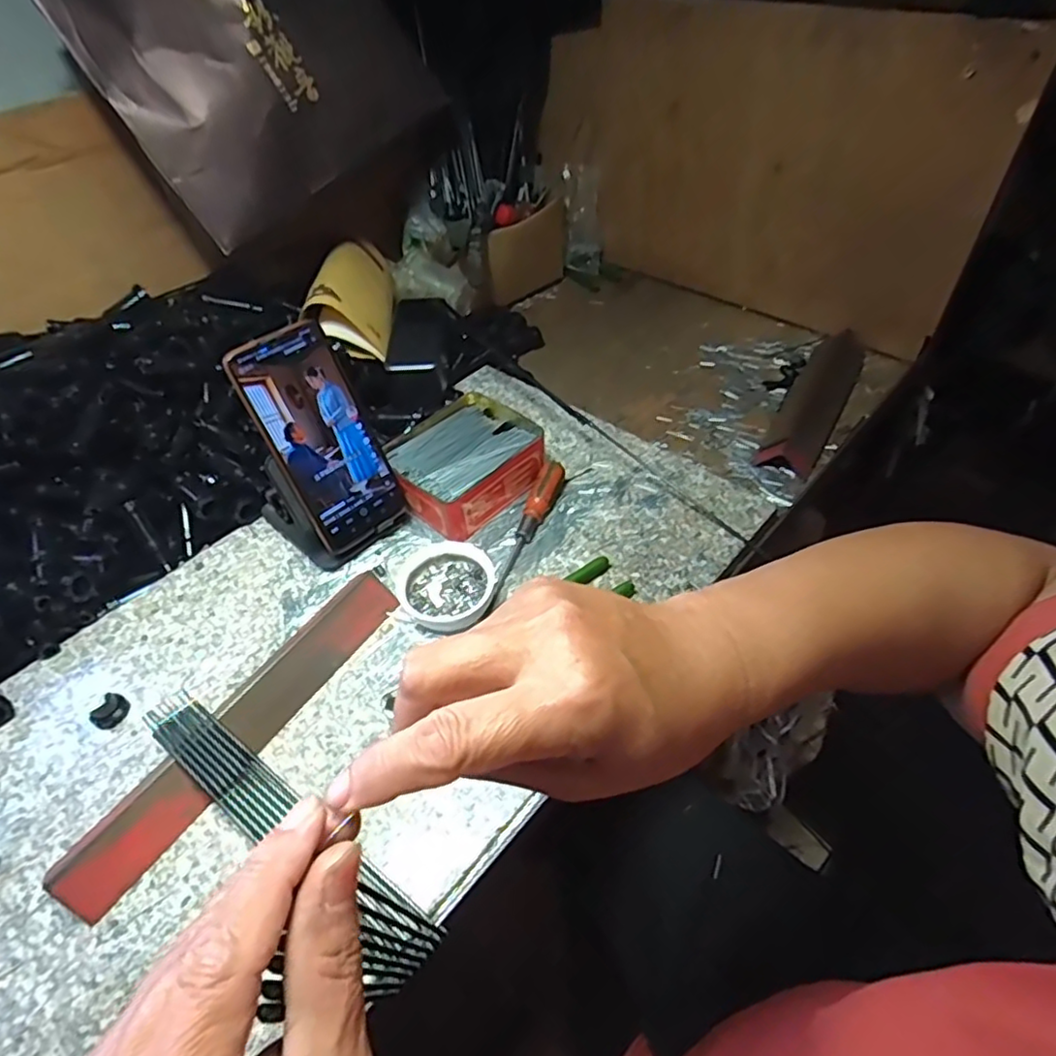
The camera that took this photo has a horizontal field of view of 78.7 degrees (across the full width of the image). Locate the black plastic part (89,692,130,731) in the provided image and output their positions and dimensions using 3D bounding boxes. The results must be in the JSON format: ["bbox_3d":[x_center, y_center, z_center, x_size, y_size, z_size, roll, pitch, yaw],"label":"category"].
[{"bbox_3d":[-0.289,0.127,0.446,0.013,0.017,0.022,8,49,12],"label":"black plastic part"}]

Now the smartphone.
[{"bbox_3d":[-0.156,-0.066,0.494,0.077,0.167,0.008,-38,29,-30],"label":"smartphone"}]

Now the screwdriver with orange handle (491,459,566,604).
[{"bbox_3d":[0.000,-0.001,0.527,0.020,0.024,0.143,13,47,15],"label":"screwdriver with orange handle"}]

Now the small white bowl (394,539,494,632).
[{"bbox_3d":[-0.063,0.043,0.493,0.067,0.022,0.075,-31,51,-25],"label":"small white bowl"}]

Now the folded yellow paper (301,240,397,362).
[{"bbox_3d":[-0.192,-0.249,0.696,0.050,0.086,0.209,-36,38,24],"label":"folded yellow paper"}]

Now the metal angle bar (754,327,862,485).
[{"bbox_3d":[0.293,-0.136,0.655,0.053,0.036,0.231,23,54,23],"label":"metal angle bar"}]

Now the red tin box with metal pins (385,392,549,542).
[{"bbox_3d":[-0.056,-0.059,0.571,0.109,0.037,0.127,33,58,30],"label":"red tin box with metal pins"}]

